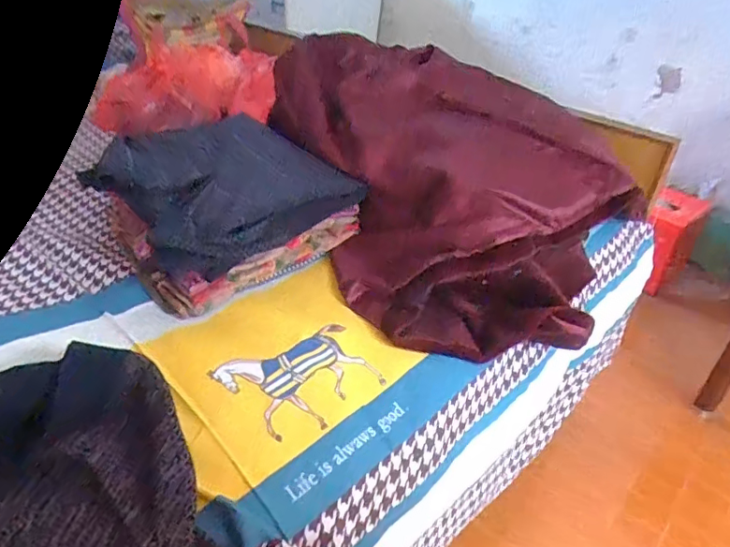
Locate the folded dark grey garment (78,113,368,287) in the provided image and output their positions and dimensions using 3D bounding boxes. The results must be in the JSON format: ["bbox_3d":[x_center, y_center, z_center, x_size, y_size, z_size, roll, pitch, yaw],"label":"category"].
[{"bbox_3d":[-0.221,-0.147,0.830,0.292,0.094,0.334,-26,45,-36],"label":"folded dark grey garment"}]

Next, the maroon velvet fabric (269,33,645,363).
[{"bbox_3d":[0.110,-0.190,0.904,0.450,0.287,0.706,-11,38,-21],"label":"maroon velvet fabric"}]

